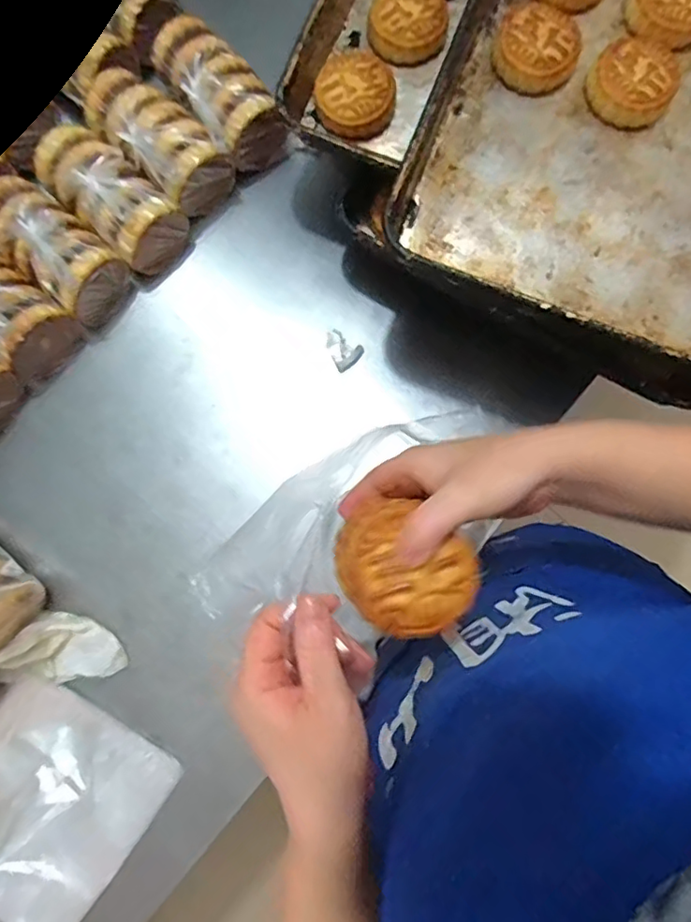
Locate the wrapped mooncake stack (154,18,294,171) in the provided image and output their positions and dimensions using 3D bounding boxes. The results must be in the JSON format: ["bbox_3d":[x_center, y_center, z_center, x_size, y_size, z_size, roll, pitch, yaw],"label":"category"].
[{"bbox_3d":[-0.135,-0.392,0.634,0.084,0.081,0.147,-37,82,-7],"label":"wrapped mooncake stack"}]

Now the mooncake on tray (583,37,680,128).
[{"bbox_3d":[0.257,-0.338,0.519,0.072,0.028,0.073,0,80,0],"label":"mooncake on tray"}]

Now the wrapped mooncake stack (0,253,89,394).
[{"bbox_3d":[-0.353,-0.160,0.583,0.157,0.070,0.085,42,82,6],"label":"wrapped mooncake stack"}]

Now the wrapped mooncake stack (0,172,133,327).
[{"bbox_3d":[-0.300,-0.218,0.590,0.155,0.070,0.082,42,82,6],"label":"wrapped mooncake stack"}]

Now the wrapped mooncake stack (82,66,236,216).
[{"bbox_3d":[-0.196,-0.333,0.622,0.148,0.083,0.082,43,82,7],"label":"wrapped mooncake stack"}]

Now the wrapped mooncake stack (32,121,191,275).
[{"bbox_3d":[-0.245,-0.273,0.609,0.152,0.085,0.084,44,82,7],"label":"wrapped mooncake stack"}]

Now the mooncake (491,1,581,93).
[{"bbox_3d":[0.172,-0.369,0.523,0.074,0.031,0.066,27,81,4],"label":"mooncake"}]

